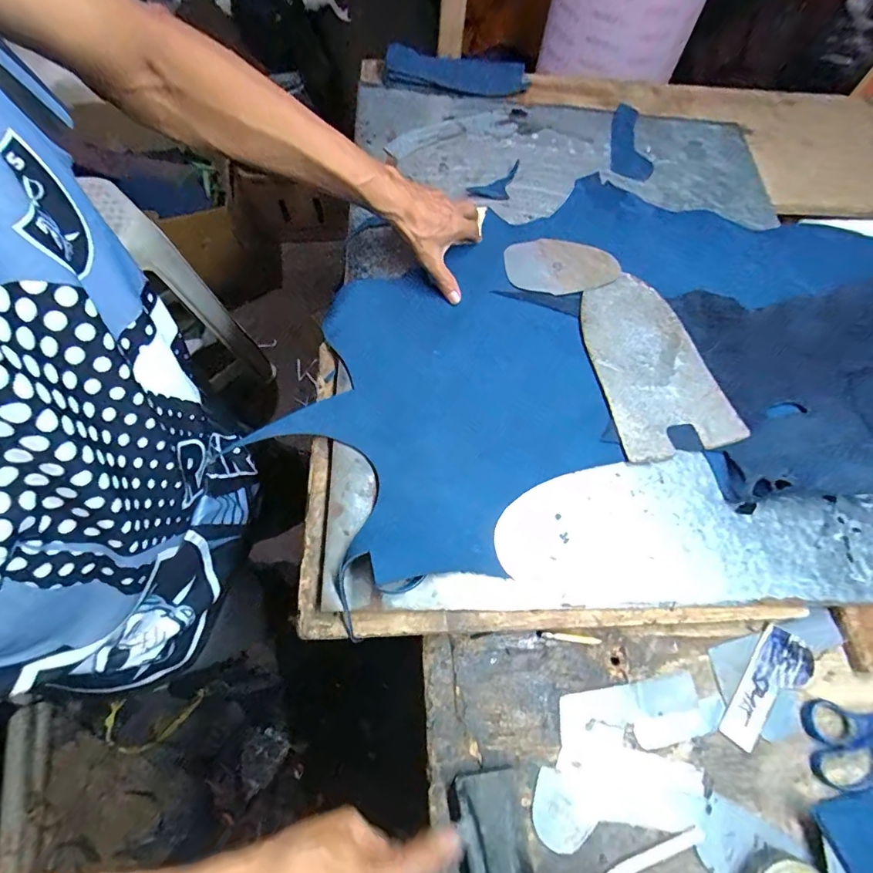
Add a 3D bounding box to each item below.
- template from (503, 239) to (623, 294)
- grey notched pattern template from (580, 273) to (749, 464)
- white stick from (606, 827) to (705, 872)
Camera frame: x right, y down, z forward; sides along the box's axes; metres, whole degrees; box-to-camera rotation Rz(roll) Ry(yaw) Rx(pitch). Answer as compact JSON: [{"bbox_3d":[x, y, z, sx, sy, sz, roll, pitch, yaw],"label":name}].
[{"bbox_3d":[0.162,-0.221,0.607,0.144,0.011,0.094,11,65,3],"label":"template"},{"bbox_3d":[0.253,-0.087,0.561,0.143,0.009,0.229,-13,70,-10],"label":"grey notched pattern template"},{"bbox_3d":[0.184,0.350,0.393,0.091,0.007,0.011,-14,66,-8],"label":"white stick"}]

